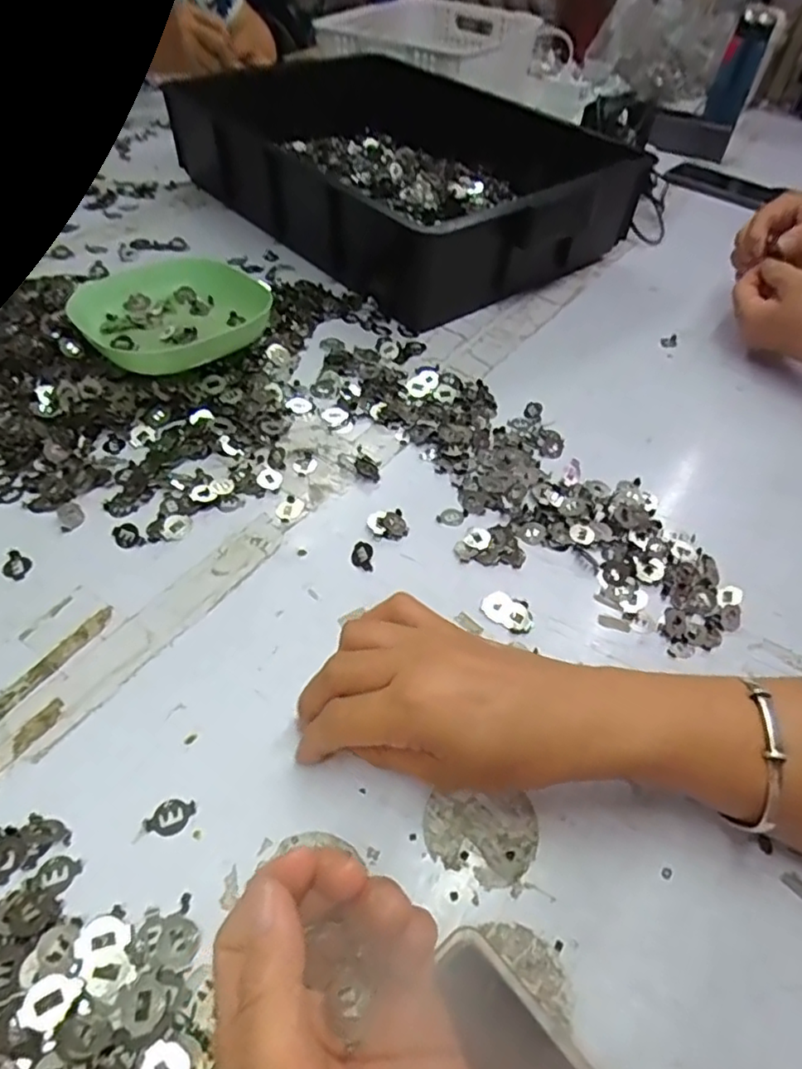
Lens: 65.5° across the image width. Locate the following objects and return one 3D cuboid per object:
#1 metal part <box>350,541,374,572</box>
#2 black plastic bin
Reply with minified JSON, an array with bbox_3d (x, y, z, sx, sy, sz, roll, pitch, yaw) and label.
[{"bbox_3d":[-0.026,0.014,0.411,0.014,0.005,0.023,-2,48,-6],"label":"metal part"},{"bbox_3d":[-0.001,-0.453,0.753,0.400,0.110,0.515,-34,58,-30],"label":"black plastic bin"}]

